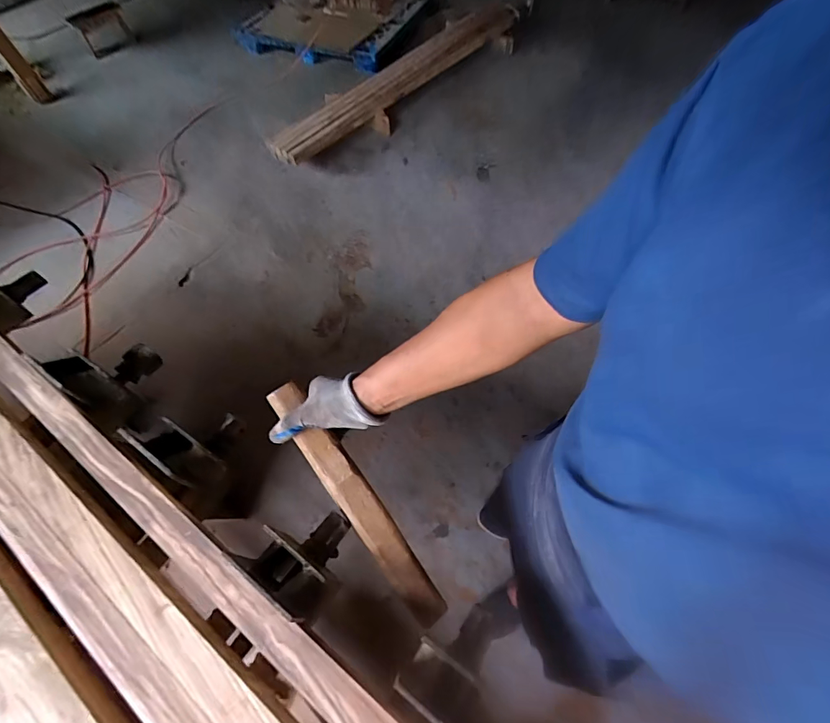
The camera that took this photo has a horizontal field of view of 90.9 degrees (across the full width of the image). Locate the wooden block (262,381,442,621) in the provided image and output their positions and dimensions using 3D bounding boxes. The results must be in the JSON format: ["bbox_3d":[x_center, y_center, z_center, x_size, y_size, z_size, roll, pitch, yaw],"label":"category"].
[{"bbox_3d":[-0.073,0.196,0.553,0.045,0.032,0.384,-34,93,-18],"label":"wooden block"}]

